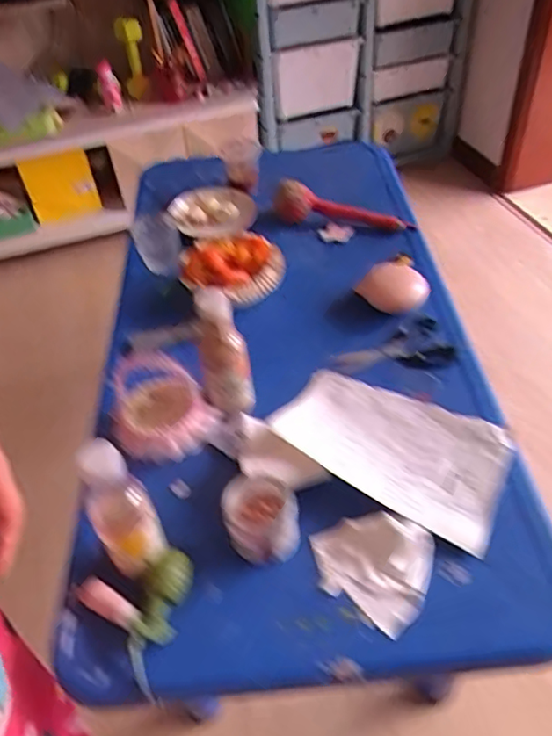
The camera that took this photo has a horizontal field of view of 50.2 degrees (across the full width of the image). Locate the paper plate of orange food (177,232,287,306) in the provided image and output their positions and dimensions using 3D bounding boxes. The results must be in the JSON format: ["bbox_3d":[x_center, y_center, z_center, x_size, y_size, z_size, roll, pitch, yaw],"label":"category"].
[{"bbox_3d":[-0.081,-0.177,1.019,0.180,0.045,0.162,23,51,28],"label":"paper plate of orange food"}]

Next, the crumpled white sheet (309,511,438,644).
[{"bbox_3d":[0.104,0.220,0.664,0.131,0.028,0.115,13,46,20],"label":"crumpled white sheet"}]

